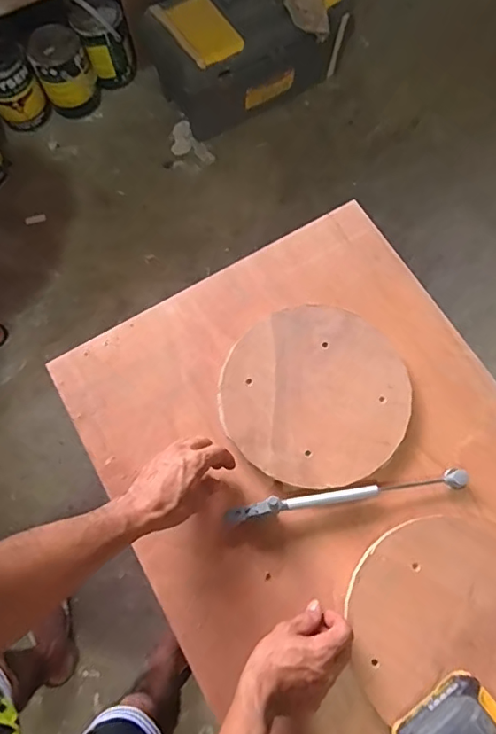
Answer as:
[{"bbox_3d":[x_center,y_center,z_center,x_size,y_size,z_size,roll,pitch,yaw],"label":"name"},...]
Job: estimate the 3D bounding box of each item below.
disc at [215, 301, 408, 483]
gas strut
[{"bbox_3d":[0.093,0.036,0.721,0.251,0.026,0.248,0,73,1],"label":"disc"},{"bbox_3d":[0.131,0.167,0.664,0.321,0.044,0.025,-9,73,-1],"label":"gas strut"}]

